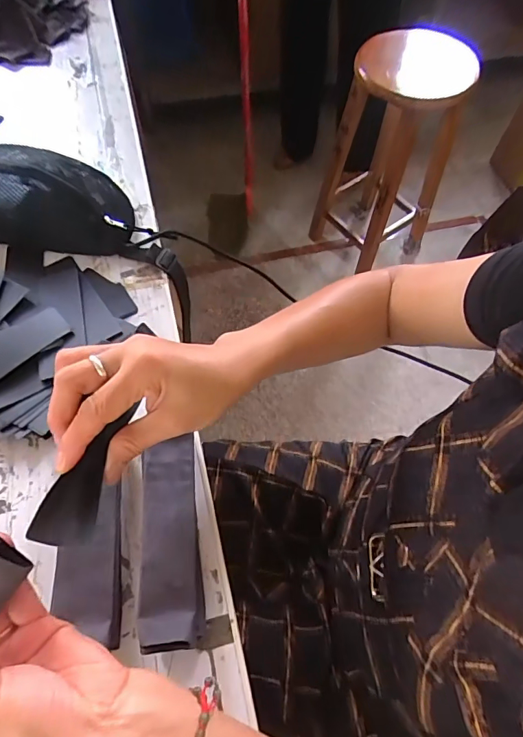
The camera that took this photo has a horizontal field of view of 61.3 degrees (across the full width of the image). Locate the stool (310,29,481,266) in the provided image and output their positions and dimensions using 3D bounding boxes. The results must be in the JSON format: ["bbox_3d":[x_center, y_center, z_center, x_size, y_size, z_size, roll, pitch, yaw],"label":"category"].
[{"bbox_3d":[0.371,-0.606,1.326,0.319,0.591,0.311,-32,68,-18],"label":"stool"}]

